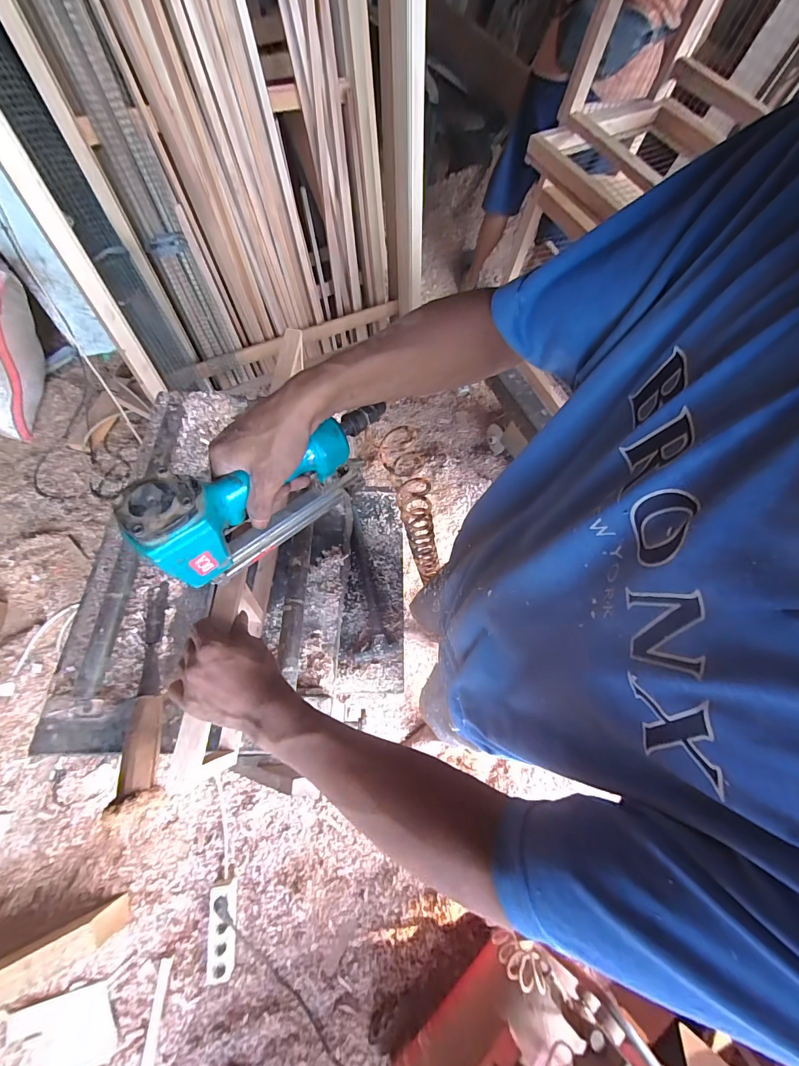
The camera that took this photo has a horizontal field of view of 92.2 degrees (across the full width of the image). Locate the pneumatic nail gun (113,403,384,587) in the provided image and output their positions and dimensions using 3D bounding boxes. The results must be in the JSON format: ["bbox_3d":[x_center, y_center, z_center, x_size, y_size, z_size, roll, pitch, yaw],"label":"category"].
[{"bbox_3d":[-0.109,-0.040,0.375,0.240,0.149,0.049,-34,72,-17],"label":"pneumatic nail gun"}]

